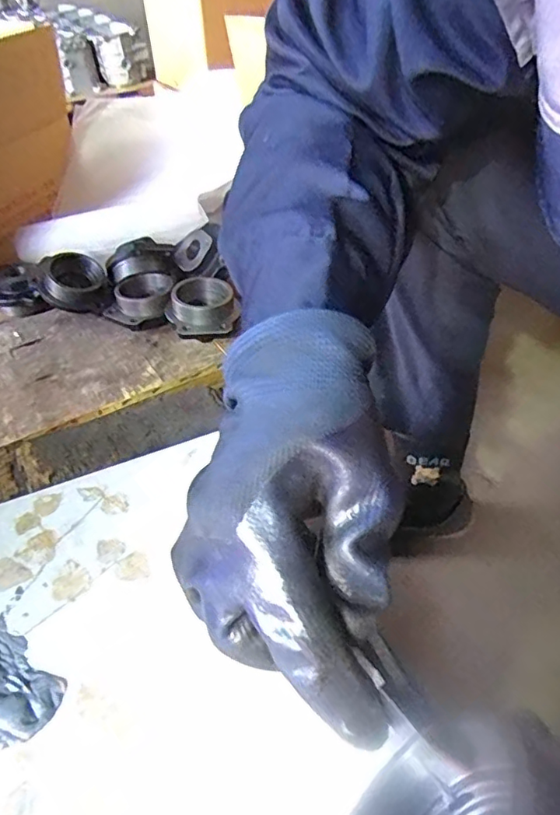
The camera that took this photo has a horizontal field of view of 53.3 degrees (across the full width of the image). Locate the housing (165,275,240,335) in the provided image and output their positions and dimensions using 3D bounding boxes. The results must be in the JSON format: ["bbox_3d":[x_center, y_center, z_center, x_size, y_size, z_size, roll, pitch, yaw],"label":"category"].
[{"bbox_3d":[-0.109,-0.135,0.784,0.091,0.065,0.078,-18,43,-14],"label":"housing"}]

